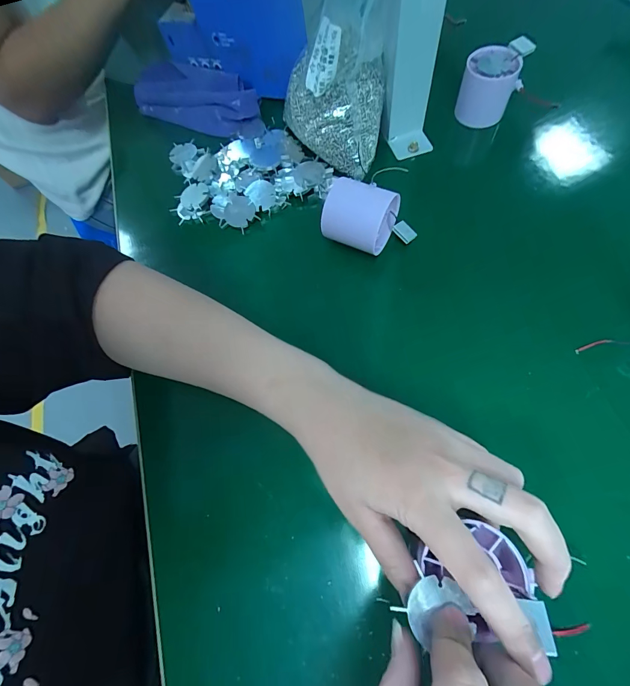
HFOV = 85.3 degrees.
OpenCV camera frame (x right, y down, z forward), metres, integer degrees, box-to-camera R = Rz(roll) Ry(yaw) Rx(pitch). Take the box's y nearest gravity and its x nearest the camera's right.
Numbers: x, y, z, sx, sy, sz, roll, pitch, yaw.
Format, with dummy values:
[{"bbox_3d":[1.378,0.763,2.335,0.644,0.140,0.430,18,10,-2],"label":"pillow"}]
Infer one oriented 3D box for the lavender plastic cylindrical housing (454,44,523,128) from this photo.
[{"bbox_3d":[0.191,-0.280,0.380,0.058,0.060,0.064,18,70,14],"label":"lavender plastic cylindrical housing"}]

